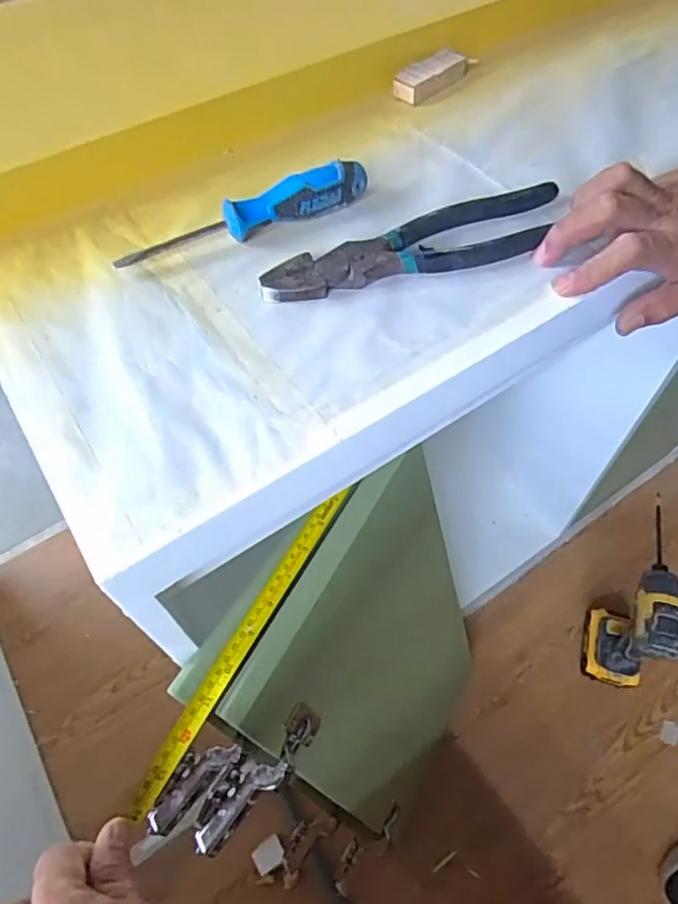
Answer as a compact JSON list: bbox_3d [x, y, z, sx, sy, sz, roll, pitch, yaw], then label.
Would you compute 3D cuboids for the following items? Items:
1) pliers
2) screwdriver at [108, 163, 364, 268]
[{"bbox_3d":[0.057,-0.147,0.412,0.230,0.016,0.054,-15,58,-9],"label":"pliers"},{"bbox_3d":[-0.067,-0.170,0.419,0.186,0.031,0.023,-20,59,-12],"label":"screwdriver"}]

